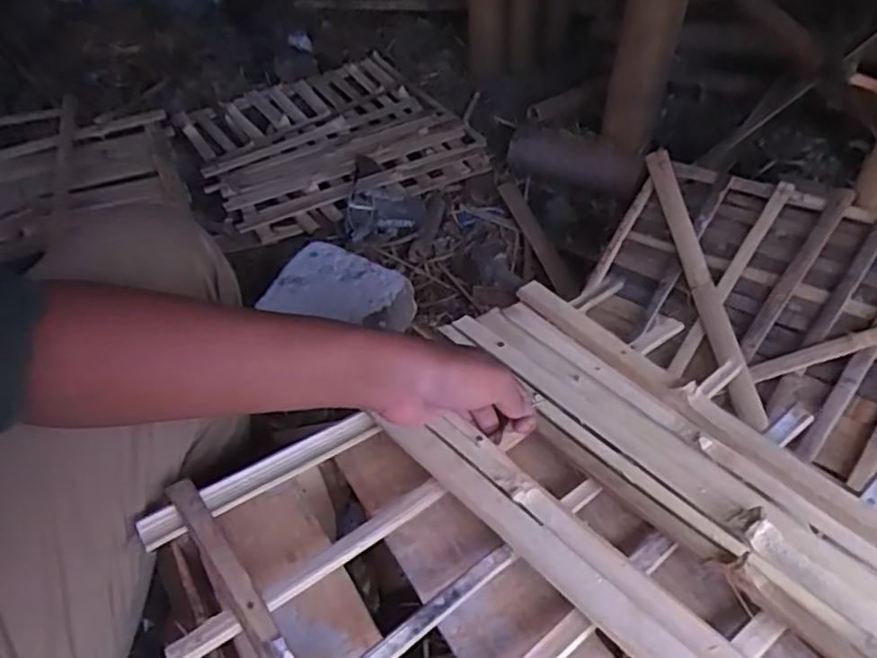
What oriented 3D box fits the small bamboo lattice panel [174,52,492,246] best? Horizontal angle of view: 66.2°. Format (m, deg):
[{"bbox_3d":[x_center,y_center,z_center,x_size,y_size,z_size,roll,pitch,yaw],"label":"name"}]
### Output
[{"bbox_3d":[-0.231,-0.413,1.418,0.544,0.062,0.506,-24,58,-21],"label":"small bamboo lattice panel"}]

